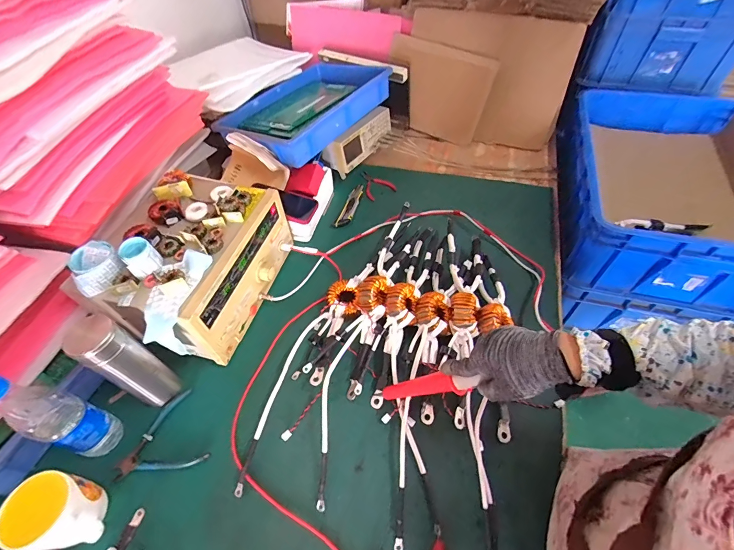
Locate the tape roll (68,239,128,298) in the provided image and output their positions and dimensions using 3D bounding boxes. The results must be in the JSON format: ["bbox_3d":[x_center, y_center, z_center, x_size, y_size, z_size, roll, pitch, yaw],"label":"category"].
[{"bbox_3d":[-0.429,-0.012,0.553,0.078,0.038,0.070,37,62,27],"label":"tape roll"}]

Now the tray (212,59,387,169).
[{"bbox_3d":[-0.160,-0.457,0.930,0.286,0.071,0.430,26,57,21],"label":"tray"}]

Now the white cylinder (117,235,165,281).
[{"bbox_3d":[-0.359,-0.029,0.555,0.049,0.045,0.045,-38,59,-24],"label":"white cylinder"}]

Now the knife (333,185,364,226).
[{"bbox_3d":[-0.042,-0.181,0.903,0.040,0.024,0.164,10,53,11],"label":"knife"}]

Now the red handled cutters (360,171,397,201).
[{"bbox_3d":[0.015,-0.255,0.962,0.086,0.022,0.125,-26,55,-17],"label":"red handled cutters"}]

